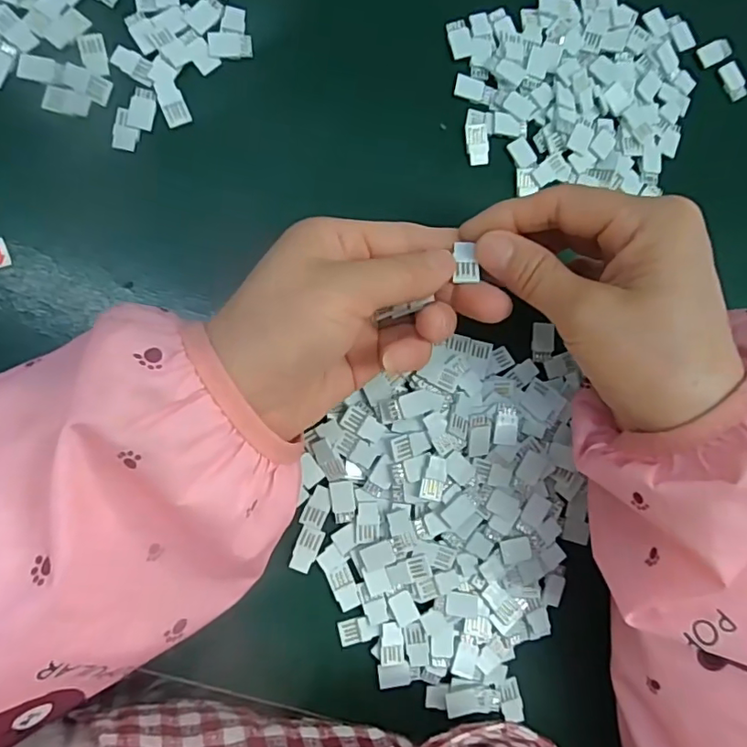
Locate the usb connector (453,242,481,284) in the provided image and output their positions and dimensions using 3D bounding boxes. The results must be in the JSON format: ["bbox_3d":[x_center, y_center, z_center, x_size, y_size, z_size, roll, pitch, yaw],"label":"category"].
[{"bbox_3d":[0.040,-0.049,0.242,0.010,0.005,0.017,-4,87,-9],"label":"usb connector"}]

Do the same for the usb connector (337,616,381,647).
[{"bbox_3d":[-0.007,0.125,0.267,0.019,0.004,0.012,-14,88,-9],"label":"usb connector"}]

